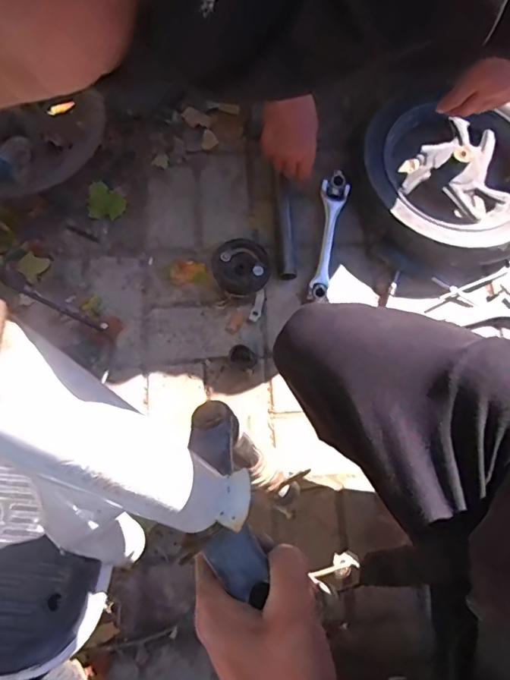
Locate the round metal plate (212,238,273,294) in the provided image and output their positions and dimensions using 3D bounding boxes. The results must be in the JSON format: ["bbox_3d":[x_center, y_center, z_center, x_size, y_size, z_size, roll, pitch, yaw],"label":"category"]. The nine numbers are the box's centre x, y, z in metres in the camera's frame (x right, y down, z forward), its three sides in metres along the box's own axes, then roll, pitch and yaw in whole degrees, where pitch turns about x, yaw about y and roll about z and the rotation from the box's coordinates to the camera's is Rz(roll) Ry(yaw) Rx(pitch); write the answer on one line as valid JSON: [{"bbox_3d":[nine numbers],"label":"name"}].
[{"bbox_3d":[-0.024,-0.123,0.792,0.100,0.039,0.098,17,76,3],"label":"round metal plate"}]

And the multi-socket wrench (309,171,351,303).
[{"bbox_3d":[0.124,-0.177,0.811,0.047,0.041,0.237,12,75,1],"label":"multi-socket wrench"}]

